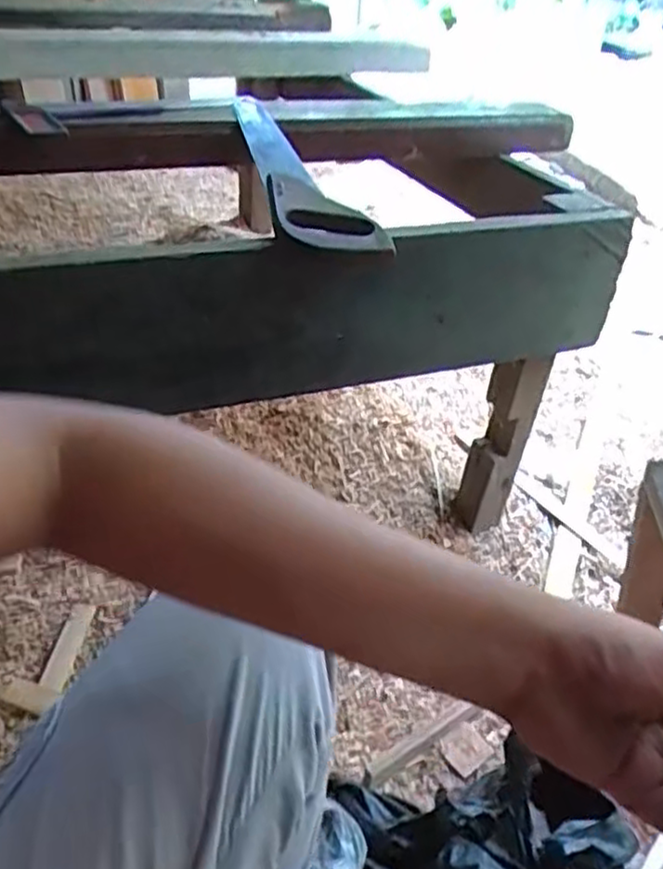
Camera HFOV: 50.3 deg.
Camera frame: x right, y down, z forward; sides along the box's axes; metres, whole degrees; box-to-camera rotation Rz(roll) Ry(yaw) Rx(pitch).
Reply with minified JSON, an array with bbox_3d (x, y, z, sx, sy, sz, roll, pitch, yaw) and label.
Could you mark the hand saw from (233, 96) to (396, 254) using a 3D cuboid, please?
[{"bbox_3d":[-0.051,-0.303,0.787,0.094,0.035,0.393,-6,40,-16],"label":"hand saw"}]

